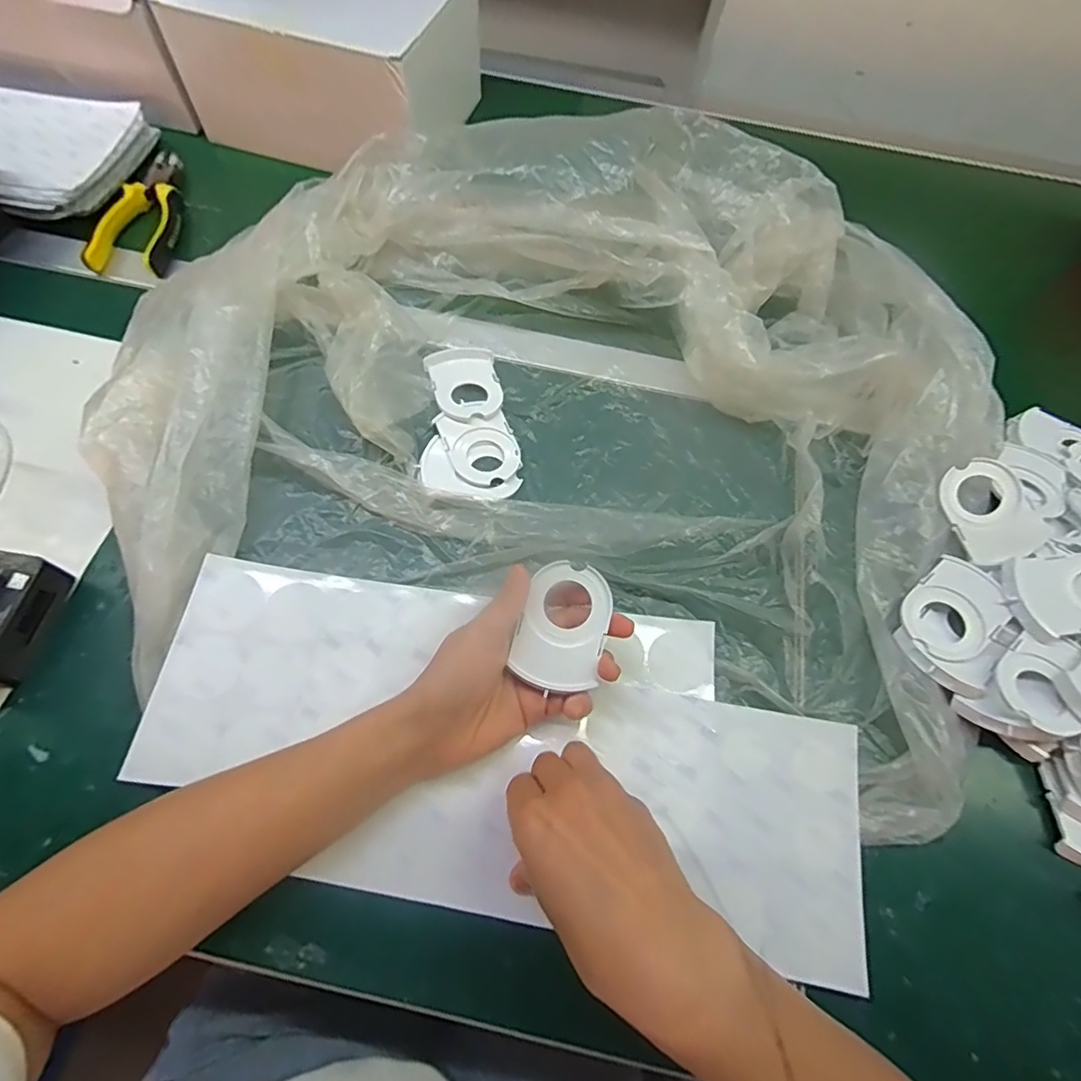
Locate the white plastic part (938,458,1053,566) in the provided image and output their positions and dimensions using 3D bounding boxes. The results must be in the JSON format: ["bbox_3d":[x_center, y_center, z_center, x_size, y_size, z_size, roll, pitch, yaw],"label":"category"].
[{"bbox_3d":[0.326,-0.021,0.408,0.059,0.018,0.071,-27,71,6],"label":"white plastic part"}]

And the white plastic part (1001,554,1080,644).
[{"bbox_3d":[0.364,0.037,0.382,0.086,0.027,0.056,-5,68,-5],"label":"white plastic part"}]

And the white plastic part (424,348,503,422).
[{"bbox_3d":[-0.063,-0.130,0.466,0.057,0.013,0.079,-8,64,-8],"label":"white plastic part"}]

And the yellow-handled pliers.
[{"bbox_3d":[-0.376,-0.318,0.534,0.062,0.019,0.166,-1,64,-5],"label":"yellow-handled pliers"}]

